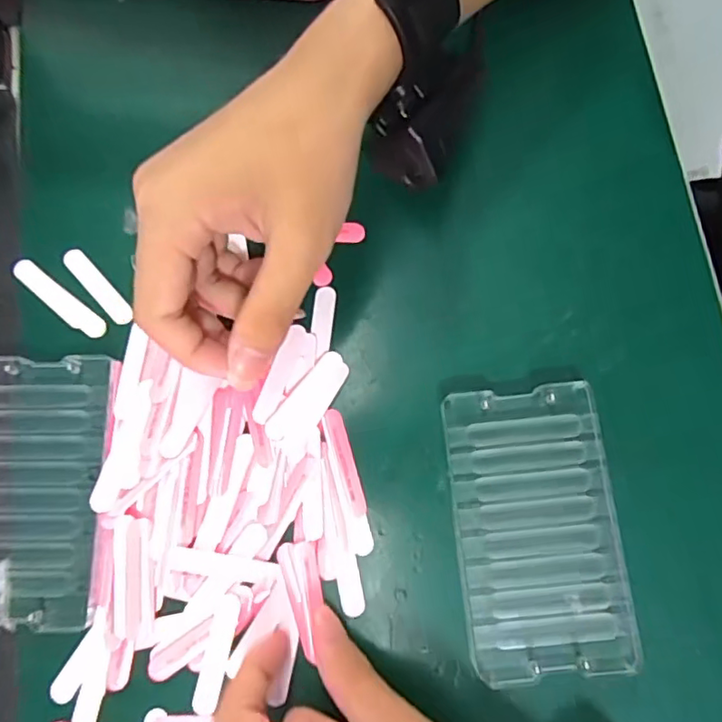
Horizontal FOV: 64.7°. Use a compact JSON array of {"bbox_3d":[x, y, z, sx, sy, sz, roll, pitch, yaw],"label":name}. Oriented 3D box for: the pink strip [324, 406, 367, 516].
[{"bbox_3d":[-0.007,0.046,0.264,0.008,0.004,0.049,-16,78,-3],"label":"pink strip"}]

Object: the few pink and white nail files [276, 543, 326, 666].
[{"bbox_3d":[-0.026,0.105,0.250,0.017,0.006,0.049,-8,77,-2],"label":"few pink and white nail files"}]

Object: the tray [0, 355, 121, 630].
[{"bbox_3d":[-0.153,0.058,0.263,0.071,0.008,0.122,0,78,0],"label":"tray"}]

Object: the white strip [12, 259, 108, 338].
[{"bbox_3d":[-0.155,-0.032,0.291,0.061,0.004,0.013,38,80,8],"label":"white strip"}]

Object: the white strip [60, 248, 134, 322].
[{"bbox_3d":[-0.135,-0.038,0.292,0.011,0.004,0.051,-44,81,-9],"label":"white strip"}]

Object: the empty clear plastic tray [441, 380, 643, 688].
[{"bbox_3d":[0.075,0.072,0.250,0.068,0.015,0.120,-6,78,-1],"label":"empty clear plastic tray"}]

